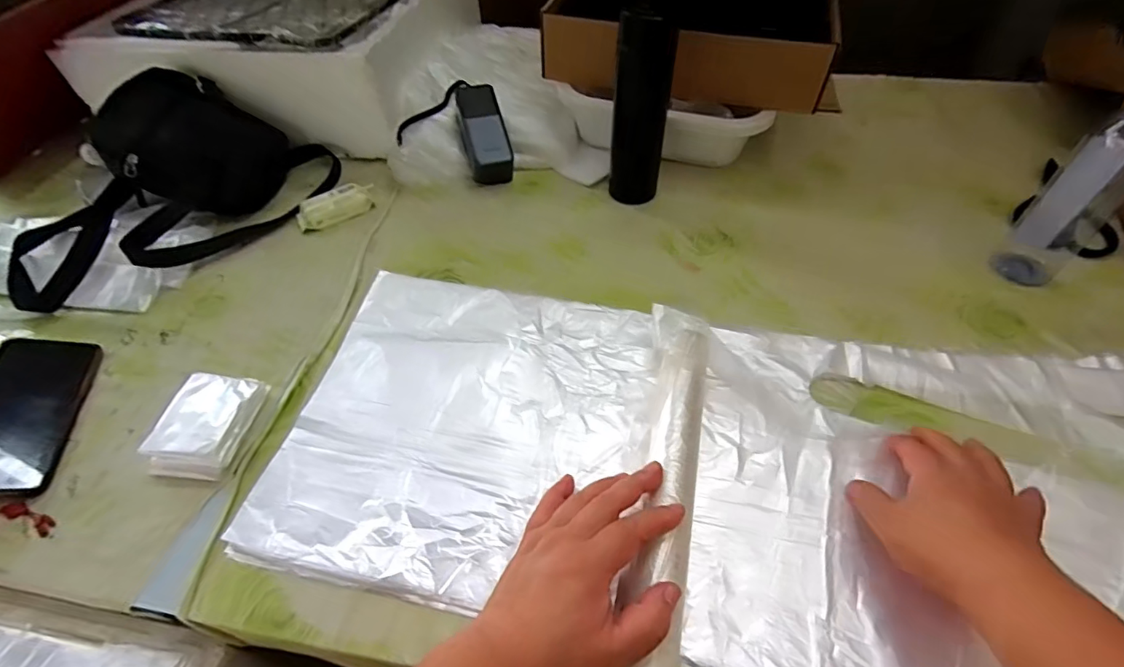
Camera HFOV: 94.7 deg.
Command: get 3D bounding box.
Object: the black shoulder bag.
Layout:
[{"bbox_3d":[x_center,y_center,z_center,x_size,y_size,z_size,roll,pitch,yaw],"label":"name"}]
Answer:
[{"bbox_3d":[-0.482,-0.188,0.624,0.382,0.146,0.187,-31,55,-21],"label":"black shoulder bag"}]

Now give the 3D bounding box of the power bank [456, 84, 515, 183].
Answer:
[{"bbox_3d":[-0.105,-0.270,0.693,0.057,0.047,0.135,-14,80,-6],"label":"power bank"}]

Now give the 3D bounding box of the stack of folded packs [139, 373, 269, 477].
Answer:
[{"bbox_3d":[-0.314,0.079,0.458,0.068,0.029,0.088,6,54,9],"label":"stack of folded packs"}]

